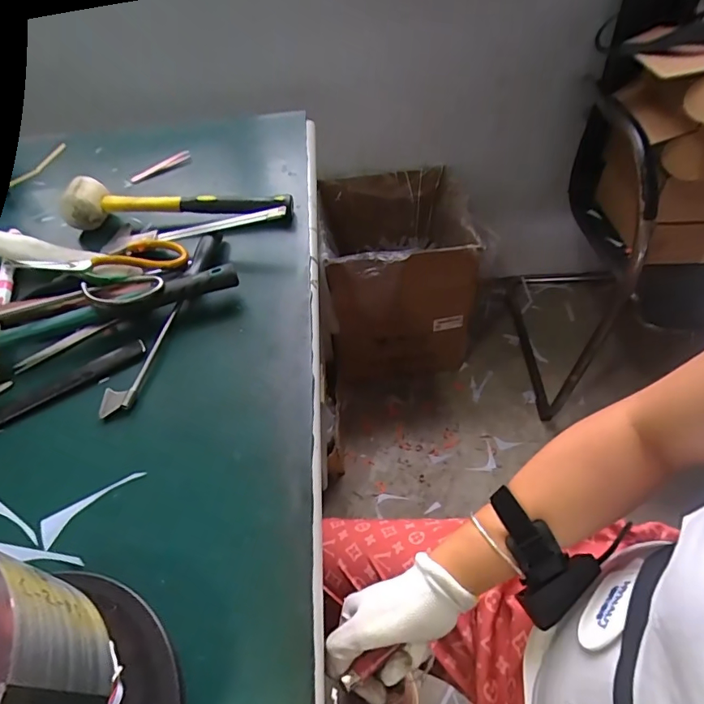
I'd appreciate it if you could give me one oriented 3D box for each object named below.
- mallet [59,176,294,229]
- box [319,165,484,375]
[{"bbox_3d":[-0.214,-0.189,0.569,0.274,0.055,0.052,-2,51,2],"label":"mallet"},{"bbox_3d":[0.127,-0.221,1.244,0.389,0.397,0.434,-7,51,-2],"label":"box"}]

